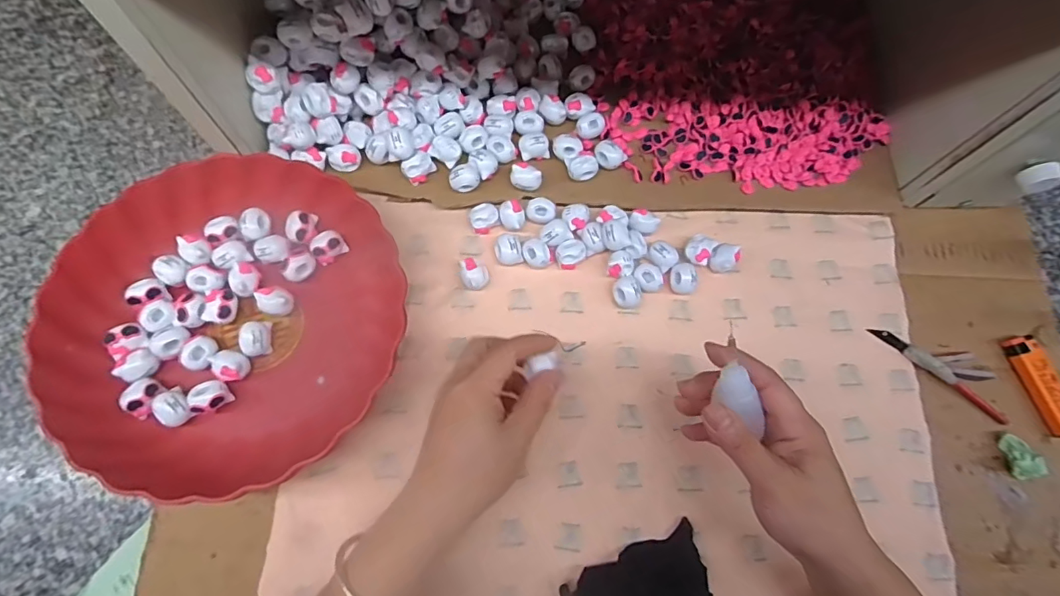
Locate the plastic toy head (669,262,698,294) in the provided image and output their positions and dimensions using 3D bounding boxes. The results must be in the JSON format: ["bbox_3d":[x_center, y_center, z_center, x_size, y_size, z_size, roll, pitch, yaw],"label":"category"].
[{"bbox_3d":[0.126,-0.015,0.420,0.020,0.021,0.025,-33,76,-10],"label":"plastic toy head"}]

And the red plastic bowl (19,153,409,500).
[{"bbox_3d":[-0.217,0.014,0.376,0.237,0.054,0.236,0,73,-1],"label":"red plastic bowl"}]

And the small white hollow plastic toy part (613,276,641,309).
[{"bbox_3d":[0.079,-0.004,0.415,0.022,0.022,0.023,0,73,-1],"label":"small white hollow plastic toy part"}]

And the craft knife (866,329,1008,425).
[{"bbox_3d":[0.330,0.060,0.409,0.116,0.009,0.010,39,76,10],"label":"craft knife"}]

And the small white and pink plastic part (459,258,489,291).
[{"bbox_3d":[-0.044,-0.018,0.409,0.021,0.021,0.022,0,73,-1],"label":"small white and pink plastic part"}]

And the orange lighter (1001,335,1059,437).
[{"bbox_3d":[0.409,0.069,0.405,0.025,0.013,0.079,-16,74,-6],"label":"orange lighter"}]

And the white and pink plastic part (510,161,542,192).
[{"bbox_3d":[-0.004,-0.101,0.425,0.024,0.017,0.018,11,73,3],"label":"white and pink plastic part"}]

